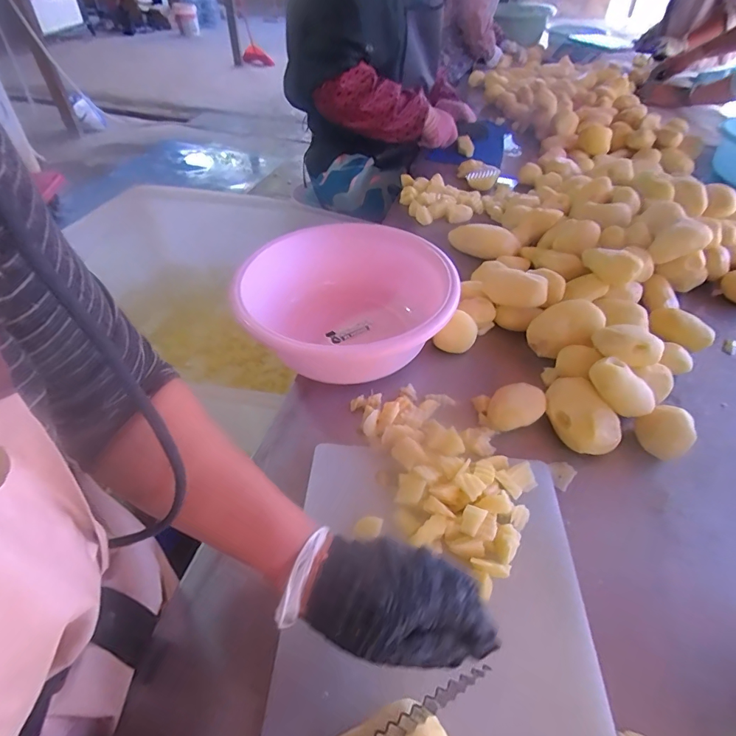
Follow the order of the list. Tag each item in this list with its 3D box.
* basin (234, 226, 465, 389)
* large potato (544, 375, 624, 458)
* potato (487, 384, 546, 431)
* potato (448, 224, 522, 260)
[{"bbox_3d":[-0.022,-0.086,0.609,0.250,0.154,0.301,2,47,0],"label":"basin"},{"bbox_3d":[0.242,0.054,0.489,0.053,0.048,0.094,-21,51,-20],"label":"large potato"},{"bbox_3d":[0.174,0.048,0.504,0.067,0.042,0.049,-13,48,-13],"label":"potato"},{"bbox_3d":[0.197,-0.218,0.742,0.125,0.045,0.051,30,53,25],"label":"potato"}]

